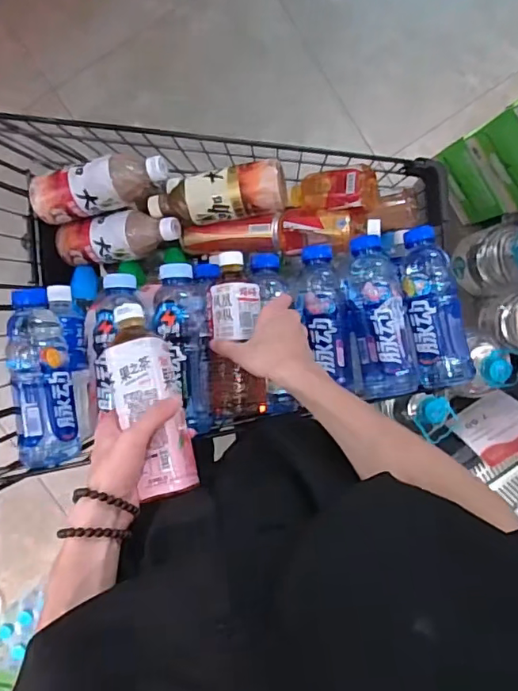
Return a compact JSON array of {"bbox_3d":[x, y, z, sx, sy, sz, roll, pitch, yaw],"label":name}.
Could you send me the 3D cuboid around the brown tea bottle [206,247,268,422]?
[{"bbox_3d":[-0.030,-0.016,0.682,0.066,0.067,0.207,-2,86,-4],"label":"brown tea bottle"}]

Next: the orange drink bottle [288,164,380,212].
[{"bbox_3d":[0.100,-0.209,0.738,0.120,0.053,0.064,-1,95,18],"label":"orange drink bottle"}]

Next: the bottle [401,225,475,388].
[{"bbox_3d":[0.222,-0.052,0.699,0.063,0.060,0.208,-8,82,-4],"label":"bottle"}]

